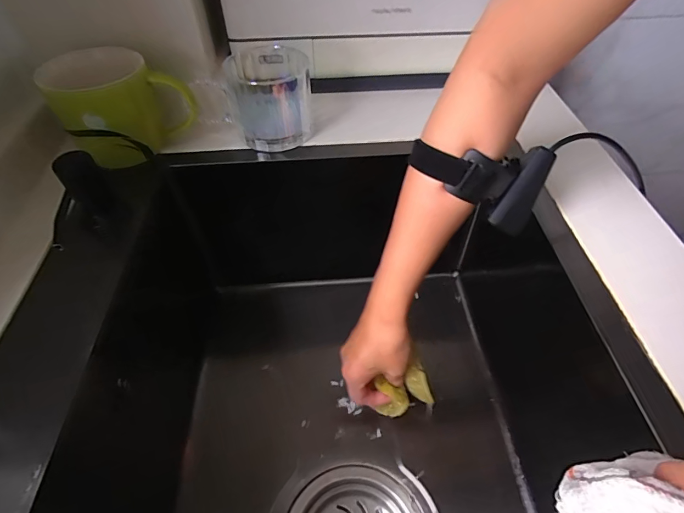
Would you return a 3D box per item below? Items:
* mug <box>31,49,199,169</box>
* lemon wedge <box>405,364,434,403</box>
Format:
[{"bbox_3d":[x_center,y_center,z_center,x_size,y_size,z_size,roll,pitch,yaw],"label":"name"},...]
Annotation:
[{"bbox_3d":[-0.228,-0.160,0.424,0.097,0.093,0.104,35,58,28],"label":"mug"},{"bbox_3d":[0.083,0.141,0.449,0.020,0.020,0.041,-13,57,-13],"label":"lemon wedge"}]

